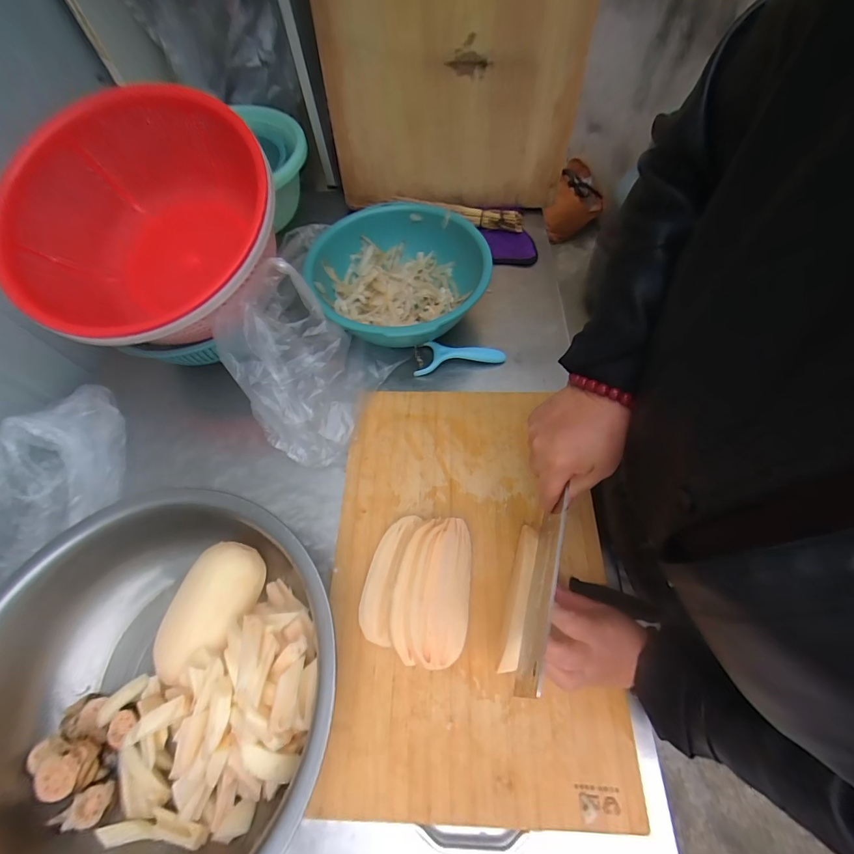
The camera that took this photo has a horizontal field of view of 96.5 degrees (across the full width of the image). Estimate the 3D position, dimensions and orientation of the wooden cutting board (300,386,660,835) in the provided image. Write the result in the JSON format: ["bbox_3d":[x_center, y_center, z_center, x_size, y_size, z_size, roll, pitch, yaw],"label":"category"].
[{"bbox_3d":[0.048,0.162,0.464,0.313,0.035,0.467,-2,61,3],"label":"wooden cutting board"}]

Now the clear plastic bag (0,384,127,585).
[{"bbox_3d":[-0.524,0.058,0.534,0.182,0.063,0.240,-31,64,-12],"label":"clear plastic bag"}]

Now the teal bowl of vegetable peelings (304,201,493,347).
[{"bbox_3d":[-0.038,-0.227,0.632,0.262,0.118,0.278,-2,61,3],"label":"teal bowl of vegetable peelings"}]

